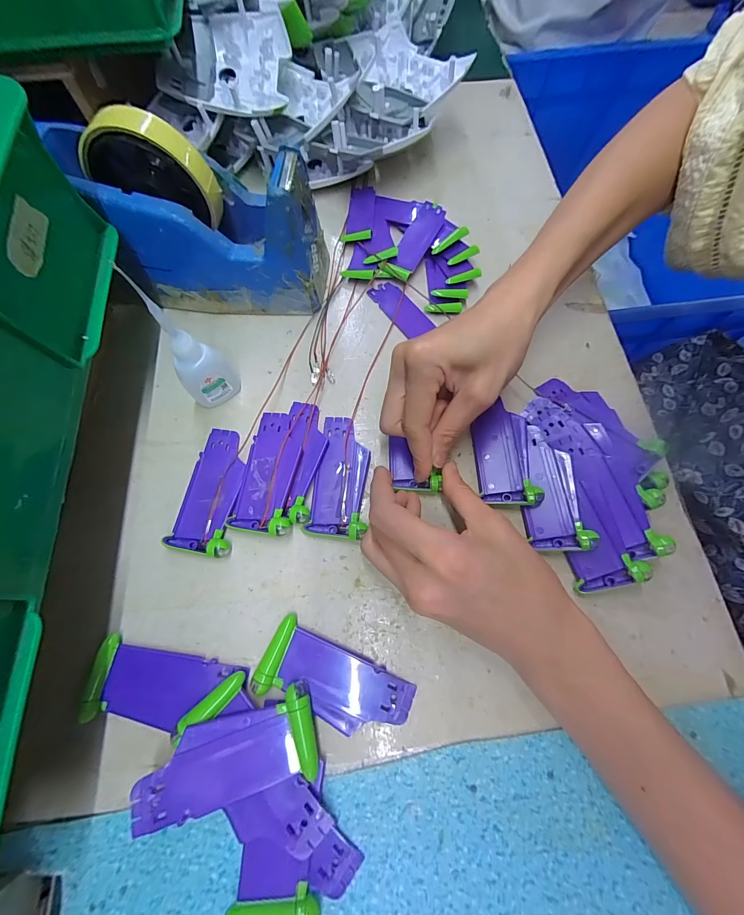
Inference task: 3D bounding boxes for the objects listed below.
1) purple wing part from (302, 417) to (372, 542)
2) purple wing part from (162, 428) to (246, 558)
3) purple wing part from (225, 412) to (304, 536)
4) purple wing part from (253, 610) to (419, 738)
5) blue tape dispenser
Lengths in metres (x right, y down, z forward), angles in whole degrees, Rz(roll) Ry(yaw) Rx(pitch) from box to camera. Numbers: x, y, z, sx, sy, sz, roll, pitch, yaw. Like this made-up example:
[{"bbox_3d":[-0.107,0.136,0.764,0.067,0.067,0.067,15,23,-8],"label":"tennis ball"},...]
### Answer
[{"bbox_3d":[-0.021,0.012,0.245,0.039,0.009,0.088,8,71,2],"label":"purple wing part"},{"bbox_3d":[-0.111,0.021,0.241,0.038,0.008,0.089,8,71,2],"label":"purple wing part"},{"bbox_3d":[-0.071,0.008,0.243,0.039,0.012,0.089,8,71,2],"label":"purple wing part"},{"bbox_3d":[-0.022,0.134,0.201,0.089,0.010,0.039,26,72,8],"label":"purple wing part"},{"bbox_3d":[-0.134,-0.178,0.258,0.187,0.107,0.073,2,70,0],"label":"blue tape dispenser"}]

